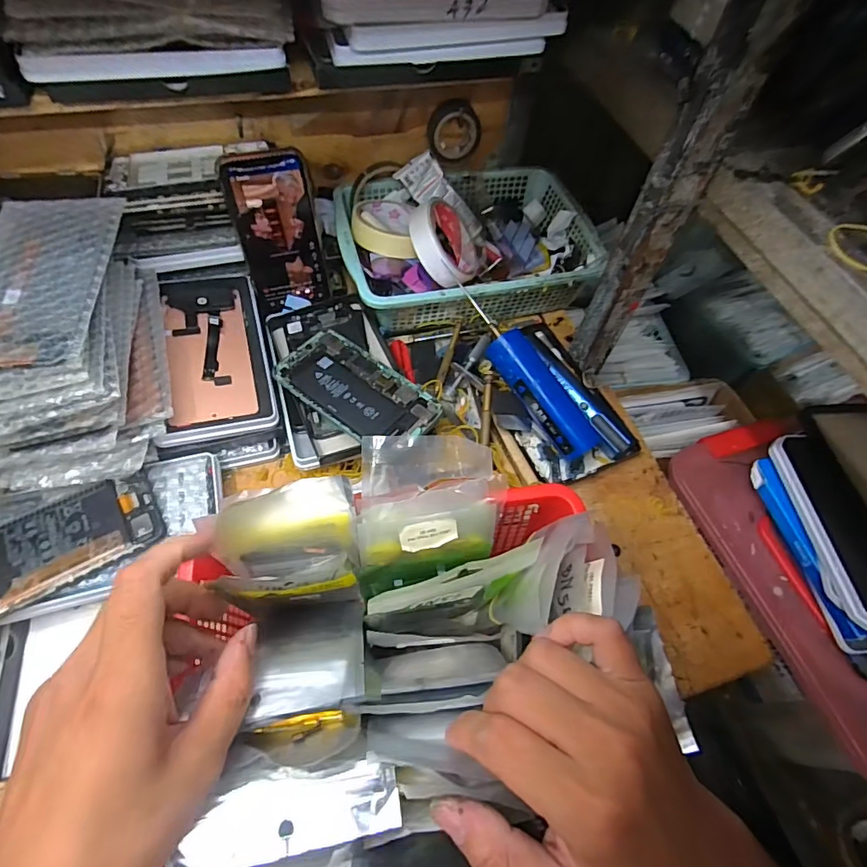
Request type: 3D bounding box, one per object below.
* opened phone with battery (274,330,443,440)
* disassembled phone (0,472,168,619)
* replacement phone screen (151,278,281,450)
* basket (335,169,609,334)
[{"bbox_3d":[-0.069,-0.038,0.434,0.146,0.009,0.073,36,63,16],"label":"opened phone with battery"},{"bbox_3d":[-0.285,0.085,0.354,0.159,0.008,0.071,-26,62,-20],"label":"disassembled phone"},{"bbox_3d":[-0.200,-0.080,0.447,0.091,0.013,0.191,-10,60,-10],"label":"replacement phone screen"},{"bbox_3d":[0.035,-0.208,0.541,0.264,0.077,0.187,-12,61,-12],"label":"basket"}]

